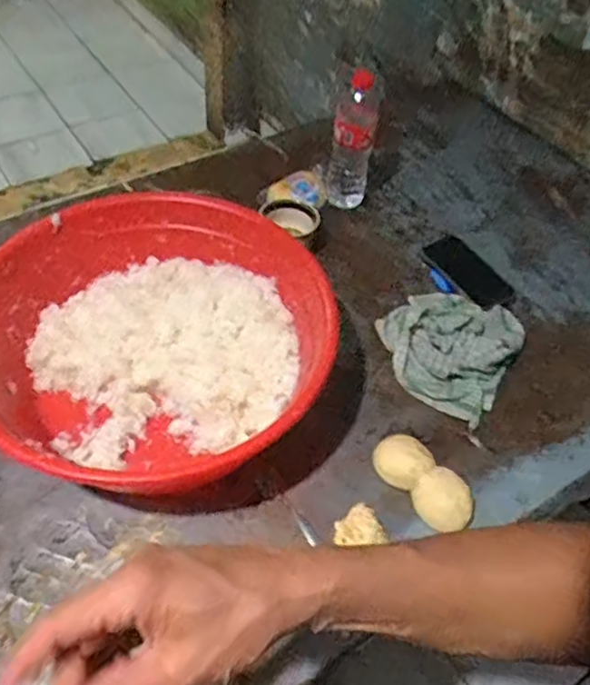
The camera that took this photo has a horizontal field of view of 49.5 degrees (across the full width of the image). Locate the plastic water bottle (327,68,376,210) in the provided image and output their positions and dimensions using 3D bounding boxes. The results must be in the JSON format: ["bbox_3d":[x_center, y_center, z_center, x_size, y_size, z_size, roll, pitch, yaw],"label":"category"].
[{"bbox_3d":[0.094,-0.326,1.055,0.069,0.221,0.060,8,51,3],"label":"plastic water bottle"}]

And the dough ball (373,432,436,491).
[{"bbox_3d":[0.129,0.144,0.777,0.062,0.037,0.058,3,50,-3],"label":"dough ball"}]

